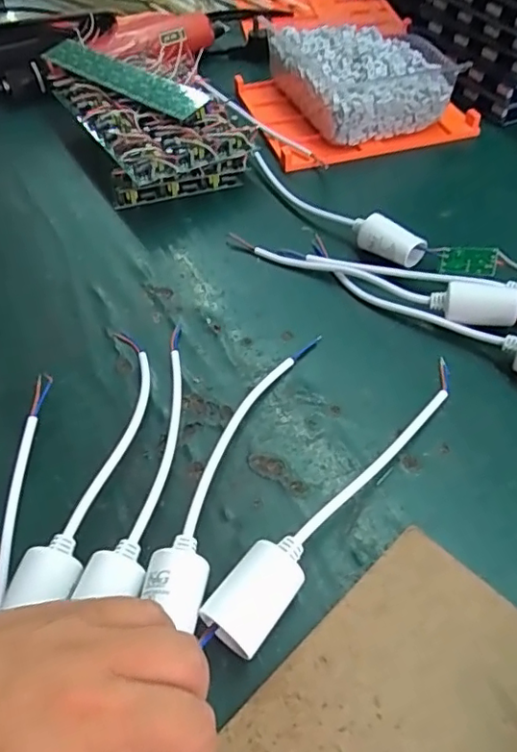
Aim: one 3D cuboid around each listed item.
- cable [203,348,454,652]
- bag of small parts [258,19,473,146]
[{"bbox_3d":[0.047,0.053,0.297,0.027,0.022,0.205,30,57,25],"label":"cable"},{"bbox_3d":[0.099,-0.282,0.548,0.141,0.061,0.151,-14,50,-9],"label":"bag of small parts"}]

